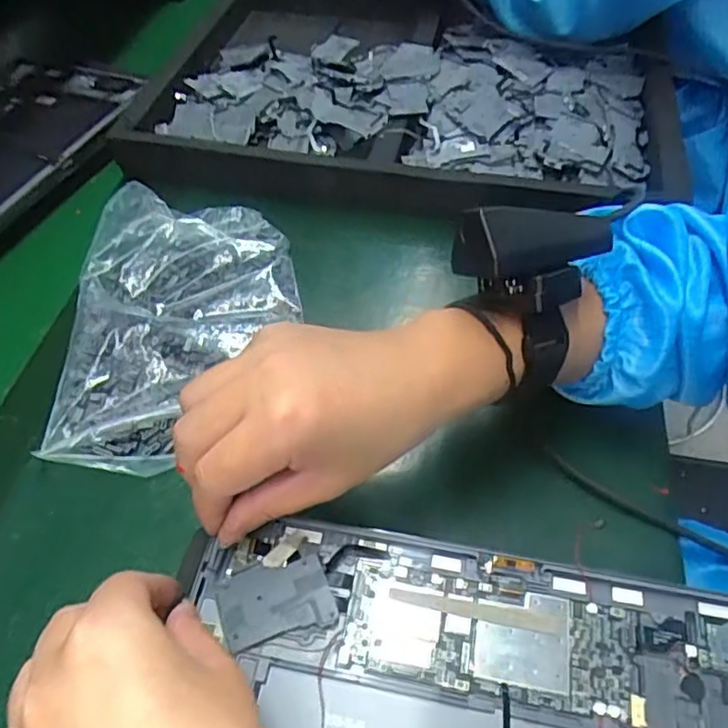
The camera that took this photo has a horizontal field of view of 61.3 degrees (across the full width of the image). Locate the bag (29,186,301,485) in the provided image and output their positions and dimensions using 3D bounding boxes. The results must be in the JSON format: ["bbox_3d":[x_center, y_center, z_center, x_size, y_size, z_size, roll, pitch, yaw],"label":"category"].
[{"bbox_3d":[-0.115,-0.031,0.388,0.145,0.038,0.197,-4,50,1],"label":"bag"}]

